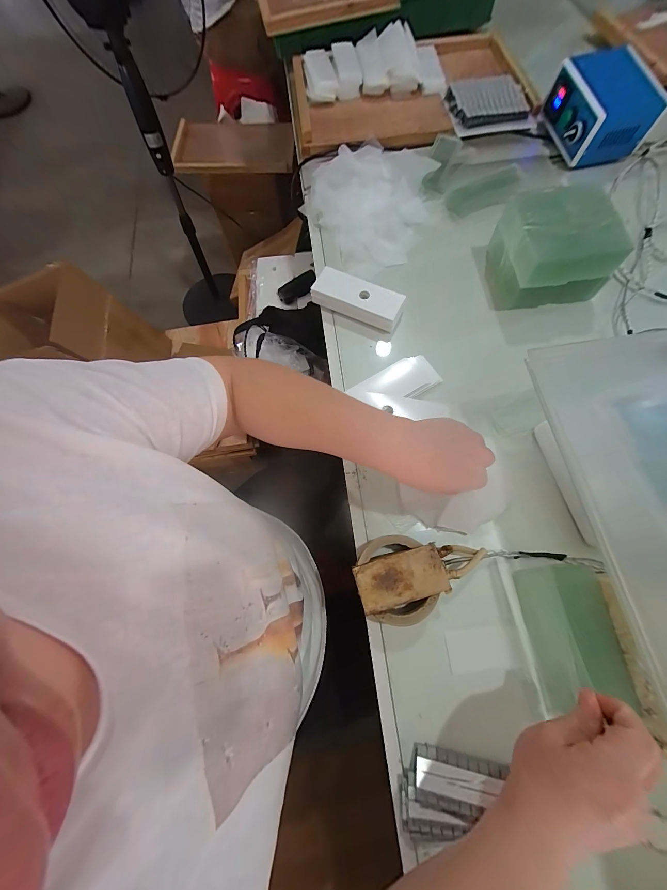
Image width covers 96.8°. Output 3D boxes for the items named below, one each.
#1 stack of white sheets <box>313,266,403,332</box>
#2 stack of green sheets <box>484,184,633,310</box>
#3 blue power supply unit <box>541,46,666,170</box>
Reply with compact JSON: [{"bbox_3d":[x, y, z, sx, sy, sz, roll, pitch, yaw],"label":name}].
[{"bbox_3d":[0.039,-0.238,0.485,0.142,0.034,0.054,26,74,11],"label":"stack of white sheets"},{"bbox_3d":[0.334,-0.305,0.462,0.145,0.095,0.138,-6,71,0],"label":"stack of green sheets"},{"bbox_3d":[0.503,-0.638,0.565,0.139,0.087,0.162,-12,71,-2],"label":"blue power supply unit"}]

